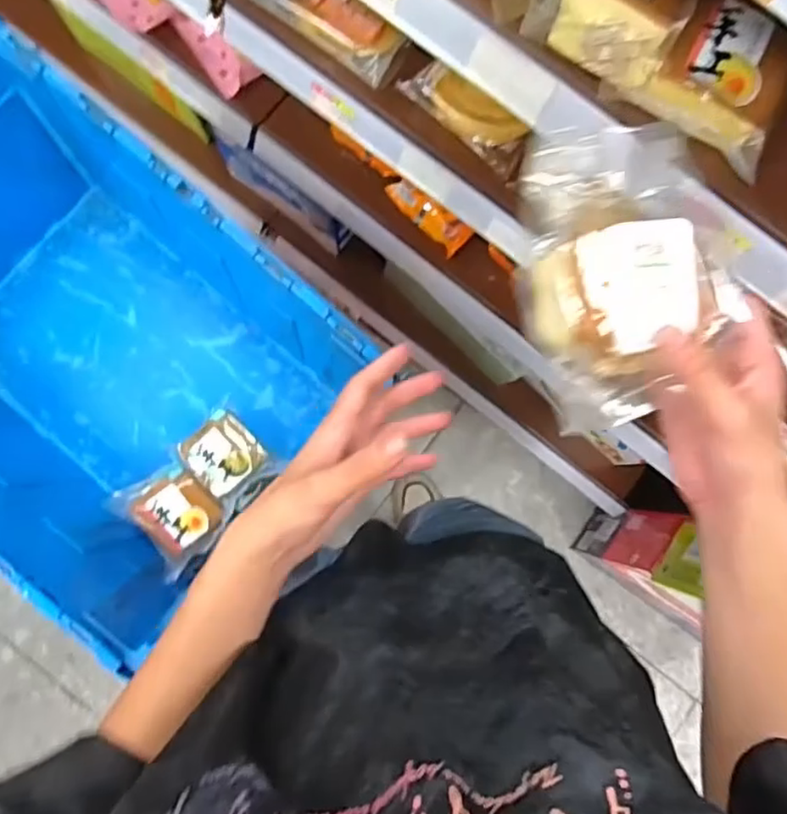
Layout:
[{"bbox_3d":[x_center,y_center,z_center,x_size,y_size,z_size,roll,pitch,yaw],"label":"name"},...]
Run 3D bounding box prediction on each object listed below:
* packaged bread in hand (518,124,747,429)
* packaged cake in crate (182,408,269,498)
[{"bbox_3d":[0.127,-0.076,0.371,0.111,0.059,0.164,-10,84,-4],"label":"packaged bread in hand"},{"bbox_3d":[-0.231,0.061,0.868,0.094,0.044,0.100,-39,87,-6],"label":"packaged cake in crate"}]

